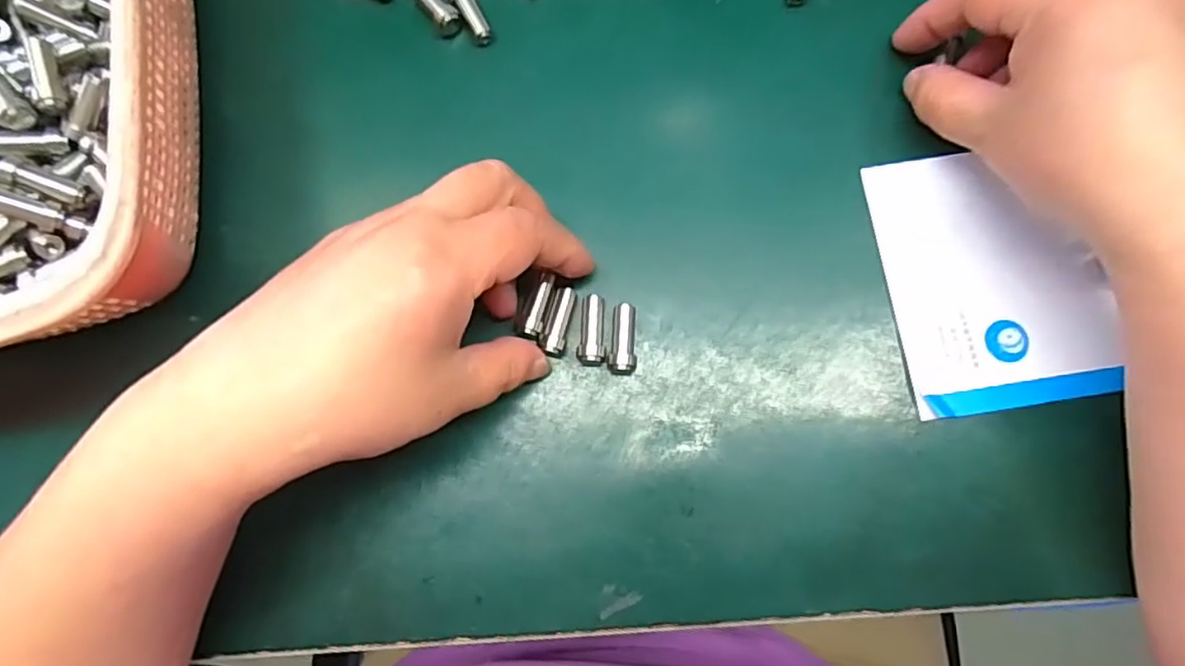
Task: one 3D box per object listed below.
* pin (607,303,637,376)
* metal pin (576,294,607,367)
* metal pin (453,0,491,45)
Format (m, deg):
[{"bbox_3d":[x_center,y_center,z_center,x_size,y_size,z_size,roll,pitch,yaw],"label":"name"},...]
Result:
[{"bbox_3d":[0.012,0.003,0.253,0.011,0.009,0.028,7,81,2],"label":"pin"},{"bbox_3d":[0.001,-0.001,0.253,0.011,0.009,0.028,6,81,2],"label":"metal pin"},{"bbox_3d":[-0.053,-0.139,0.278,0.009,0.009,0.027,-26,81,-3],"label":"metal pin"}]

